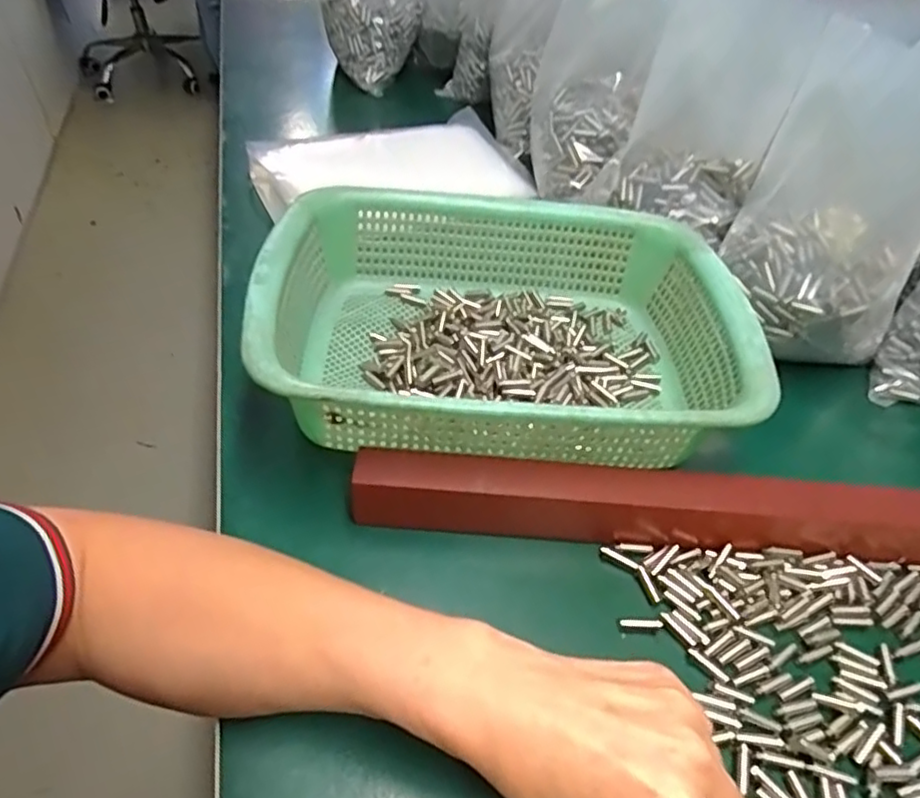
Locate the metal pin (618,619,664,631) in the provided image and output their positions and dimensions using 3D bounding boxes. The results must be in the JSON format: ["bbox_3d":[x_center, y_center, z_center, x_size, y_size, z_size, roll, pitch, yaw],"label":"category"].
[{"bbox_3d":[0.092,0.114,0.328,0.022,0.007,0.005,1,45,-2],"label":"metal pin"}]

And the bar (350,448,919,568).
[{"bbox_3d":[0.138,0.061,0.356,0.386,0.039,0.032,4,45,0],"label":"bar"}]

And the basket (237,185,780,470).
[{"bbox_3d":[0.028,-0.049,0.425,0.290,0.086,0.220,2,45,-1],"label":"basket"}]

